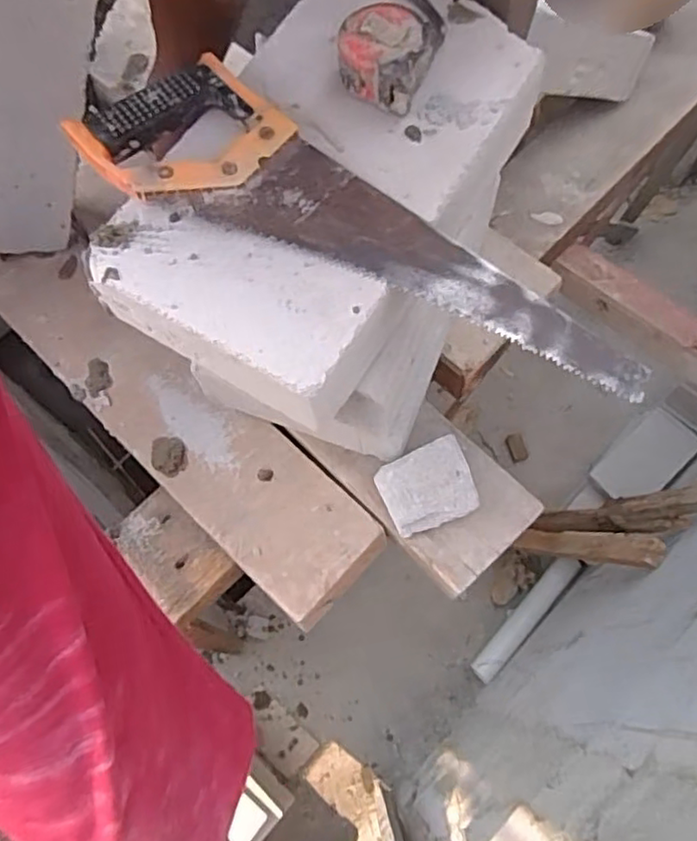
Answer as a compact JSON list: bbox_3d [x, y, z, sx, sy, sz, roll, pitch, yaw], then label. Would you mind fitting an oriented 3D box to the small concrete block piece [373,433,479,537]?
[{"bbox_3d":[0.067,0.059,0.584,0.080,0.025,0.070,-19,87,9],"label":"small concrete block piece"}]

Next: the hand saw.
[{"bbox_3d":[0.011,-0.137,0.443,0.399,0.031,0.103,26,70,11],"label":"hand saw"}]

